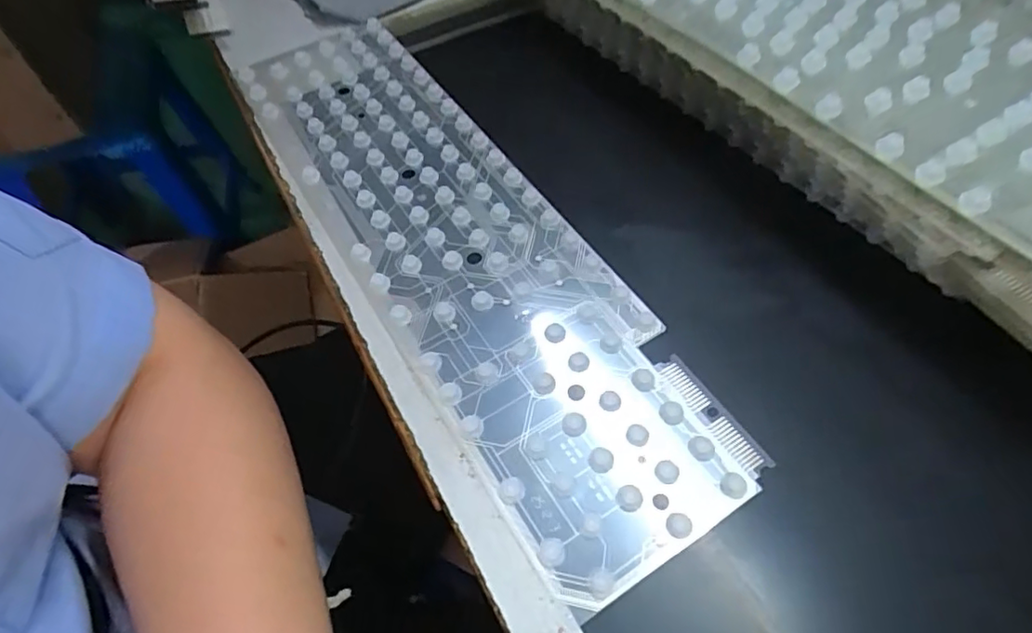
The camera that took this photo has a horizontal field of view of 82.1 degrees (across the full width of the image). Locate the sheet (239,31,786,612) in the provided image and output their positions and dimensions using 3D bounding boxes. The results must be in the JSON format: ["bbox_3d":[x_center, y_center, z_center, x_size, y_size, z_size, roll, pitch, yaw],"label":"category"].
[{"bbox_3d":[-0.036,-0.049,0.322,0.104,0.005,0.386,-29,60,-16],"label":"sheet"}]

